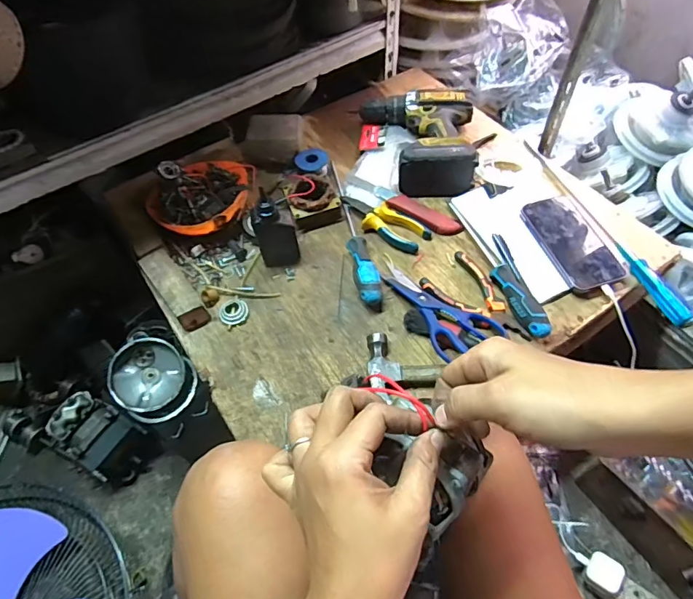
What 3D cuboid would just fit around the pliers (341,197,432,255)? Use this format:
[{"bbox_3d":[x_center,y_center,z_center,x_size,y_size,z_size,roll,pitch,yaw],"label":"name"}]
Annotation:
[{"bbox_3d":[0.055,-0.122,0.718,0.148,0.020,0.056,34,64,22],"label":"pliers"}]

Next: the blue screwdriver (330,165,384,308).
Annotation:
[{"bbox_3d":[0.010,-0.113,0.704,0.035,0.033,0.291,-10,57,-4],"label":"blue screwdriver"}]

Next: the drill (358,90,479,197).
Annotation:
[{"bbox_3d":[0.121,-0.262,0.763,0.171,0.077,0.211,-2,57,1],"label":"drill"}]

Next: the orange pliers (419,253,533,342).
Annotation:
[{"bbox_3d":[0.169,0.004,0.626,0.083,0.017,0.152,-28,60,-15],"label":"orange pliers"}]

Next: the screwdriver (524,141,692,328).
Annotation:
[{"bbox_3d":[0.370,-0.119,0.691,0.021,0.027,0.384,-17,58,-8],"label":"screwdriver"}]

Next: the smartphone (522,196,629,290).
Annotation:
[{"bbox_3d":[0.325,-0.086,0.672,0.089,0.017,0.159,-17,58,-8],"label":"smartphone"}]

